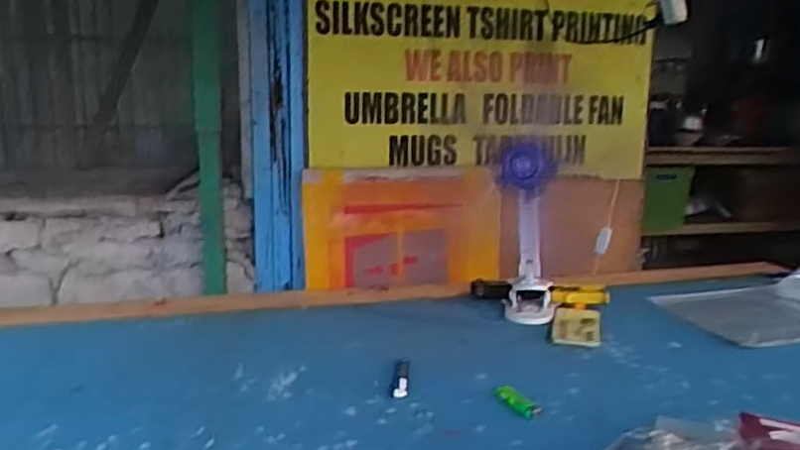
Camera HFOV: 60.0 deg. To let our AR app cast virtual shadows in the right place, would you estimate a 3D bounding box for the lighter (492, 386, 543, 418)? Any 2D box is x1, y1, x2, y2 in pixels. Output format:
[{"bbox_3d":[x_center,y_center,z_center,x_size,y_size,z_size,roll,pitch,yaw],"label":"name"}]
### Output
[{"bbox_3d":[0.160,0.236,0.929,0.028,0.012,0.081,-5,13,-22],"label":"lighter"}]

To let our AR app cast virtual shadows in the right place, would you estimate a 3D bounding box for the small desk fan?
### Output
[{"bbox_3d":[0.225,0.015,1.231,0.105,0.313,0.135,2,12,11],"label":"small desk fan"}]

